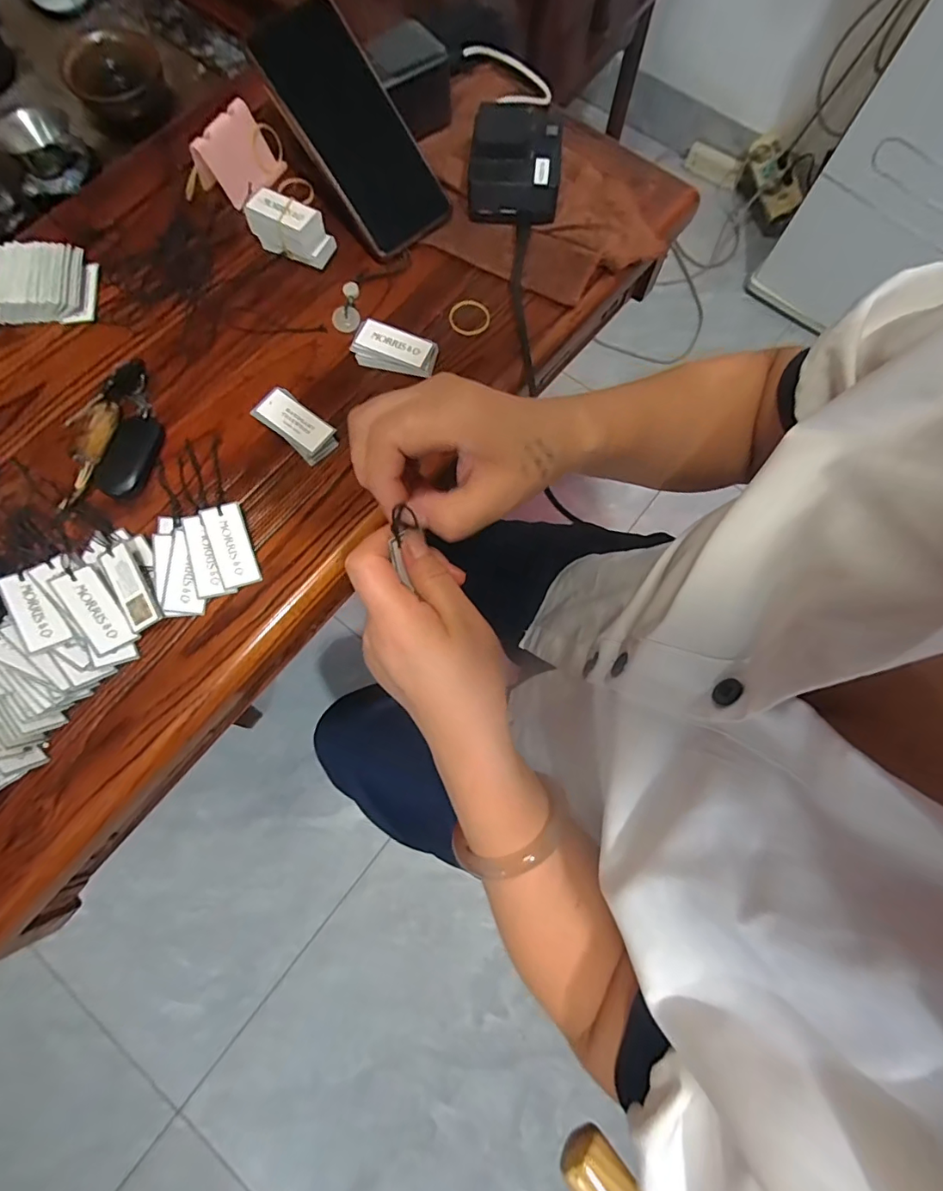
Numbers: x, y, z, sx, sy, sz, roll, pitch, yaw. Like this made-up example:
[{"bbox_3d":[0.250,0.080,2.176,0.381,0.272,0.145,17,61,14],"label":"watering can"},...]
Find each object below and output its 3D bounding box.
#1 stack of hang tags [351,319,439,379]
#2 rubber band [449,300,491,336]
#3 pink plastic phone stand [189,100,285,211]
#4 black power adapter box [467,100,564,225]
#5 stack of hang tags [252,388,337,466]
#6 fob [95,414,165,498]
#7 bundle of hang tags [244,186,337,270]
[{"bbox_3d":[-0.058,-0.189,0.384,0.063,0.016,0.029,16,76,4],"label":"stack of hang tags"},{"bbox_3d":[-0.002,-0.223,0.401,0.033,0.004,0.035,9,76,2],"label":"rubber band"},{"bbox_3d":[-0.196,-0.373,0.422,0.034,0.041,0.068,40,79,9],"label":"pink plastic phone stand"},{"bbox_3d":[0.037,-0.354,0.410,0.071,0.047,0.073,7,76,2],"label":"black power adapter box"},{"bbox_3d":[-0.129,-0.126,0.370,0.060,0.014,0.029,39,79,9],"label":"stack of hang tags"},{"bbox_3d":[-0.254,-0.104,0.371,0.035,0.010,0.065,12,76,3],"label":"fob"},{"bbox_3d":[-0.148,-0.297,0.405,0.066,0.034,0.028,26,77,7],"label":"bundle of hang tags"}]

